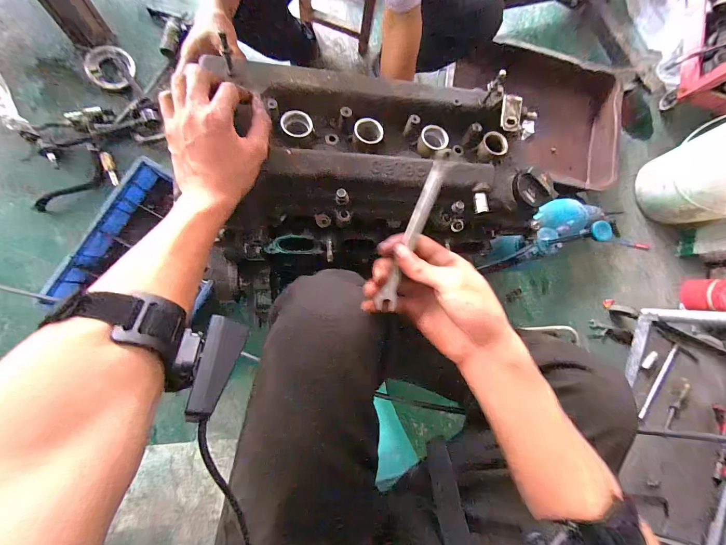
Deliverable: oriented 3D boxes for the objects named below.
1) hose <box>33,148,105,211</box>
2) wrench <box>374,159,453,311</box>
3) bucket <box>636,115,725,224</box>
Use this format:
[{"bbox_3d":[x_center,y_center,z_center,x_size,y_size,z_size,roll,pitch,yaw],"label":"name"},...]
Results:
[{"bbox_3d":[-0.767,-0.233,0.820,0.076,0.025,0.212,39,82,-6],"label":"hose"},{"bbox_3d":[0.047,-0.036,0.277,0.017,0.010,0.144,22,88,-4],"label":"wrench"},{"bbox_3d":[1.167,-0.325,1.020,0.291,0.298,0.326,-11,89,-10],"label":"bucket"}]

